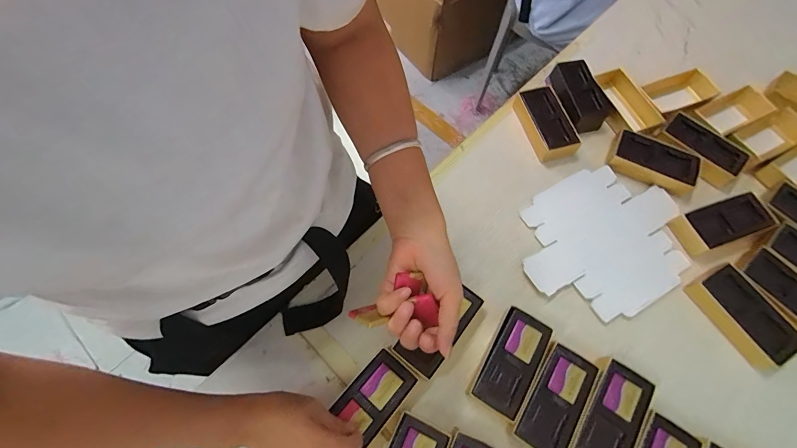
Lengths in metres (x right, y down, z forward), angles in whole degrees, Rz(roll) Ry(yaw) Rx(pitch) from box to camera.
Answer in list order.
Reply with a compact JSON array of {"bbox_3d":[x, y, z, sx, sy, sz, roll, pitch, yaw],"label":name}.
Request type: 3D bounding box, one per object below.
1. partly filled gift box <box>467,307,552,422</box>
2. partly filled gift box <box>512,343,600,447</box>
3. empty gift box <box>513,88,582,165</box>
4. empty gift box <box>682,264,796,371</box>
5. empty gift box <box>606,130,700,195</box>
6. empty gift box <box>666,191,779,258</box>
[{"bbox_3d":[0.127,0.158,0.418,0.052,0.034,0.111,28,69,13],"label":"partly filled gift box"},{"bbox_3d":[0.171,0.197,0.407,0.056,0.033,0.110,31,70,14],"label":"partly filled gift box"},{"bbox_3d":[0.223,-0.154,0.551,0.058,0.030,0.120,-16,68,-7],"label":"empty gift box"},{"bbox_3d":[0.417,0.110,0.438,0.056,0.028,0.111,-28,69,-11],"label":"empty gift box"},{"bbox_3d":[0.368,-0.092,0.528,0.116,0.030,0.061,25,69,11],"label":"empty gift box"},{"bbox_3d":[0.430,0.000,0.483,0.120,0.028,0.054,-17,67,-6],"label":"empty gift box"}]

